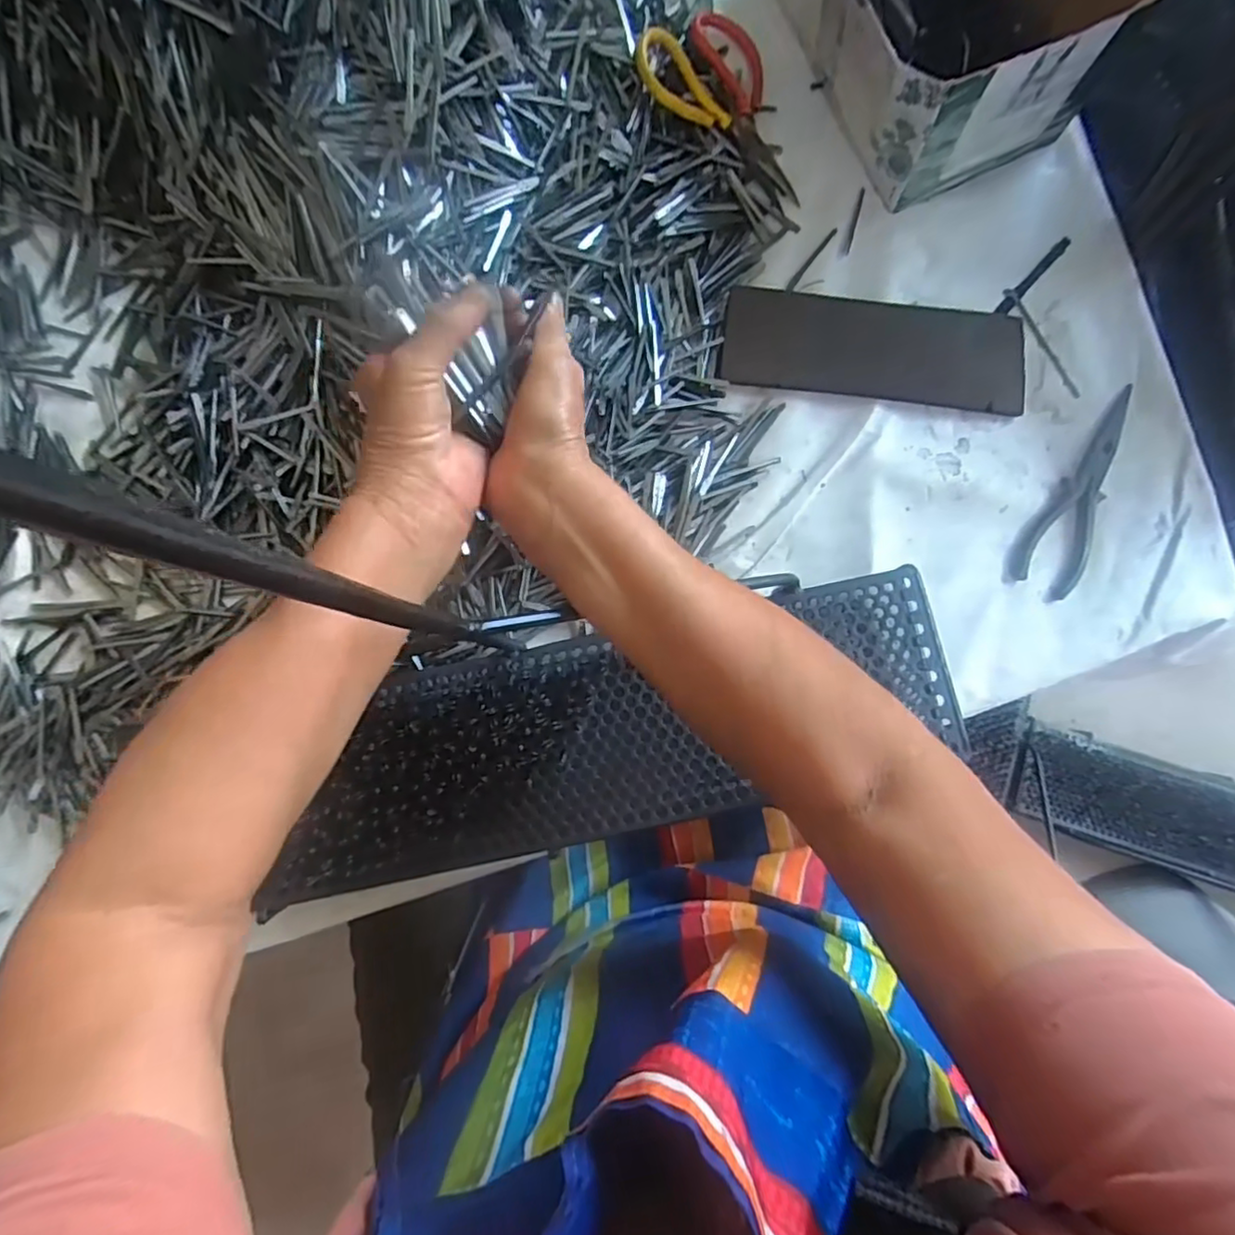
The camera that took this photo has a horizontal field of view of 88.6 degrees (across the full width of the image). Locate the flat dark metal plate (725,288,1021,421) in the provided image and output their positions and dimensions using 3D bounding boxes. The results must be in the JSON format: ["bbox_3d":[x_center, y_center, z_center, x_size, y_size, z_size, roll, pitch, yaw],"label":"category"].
[{"bbox_3d":[0.219,-0.233,0.539,0.253,0.016,0.086,8,86,0],"label":"flat dark metal plate"}]

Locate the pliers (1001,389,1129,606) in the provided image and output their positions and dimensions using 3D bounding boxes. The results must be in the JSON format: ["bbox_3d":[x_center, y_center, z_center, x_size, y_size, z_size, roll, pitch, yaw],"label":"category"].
[{"bbox_3d":[0.390,-0.108,0.533,0.060,0.006,0.192,28,86,2],"label":"pliers"}]

